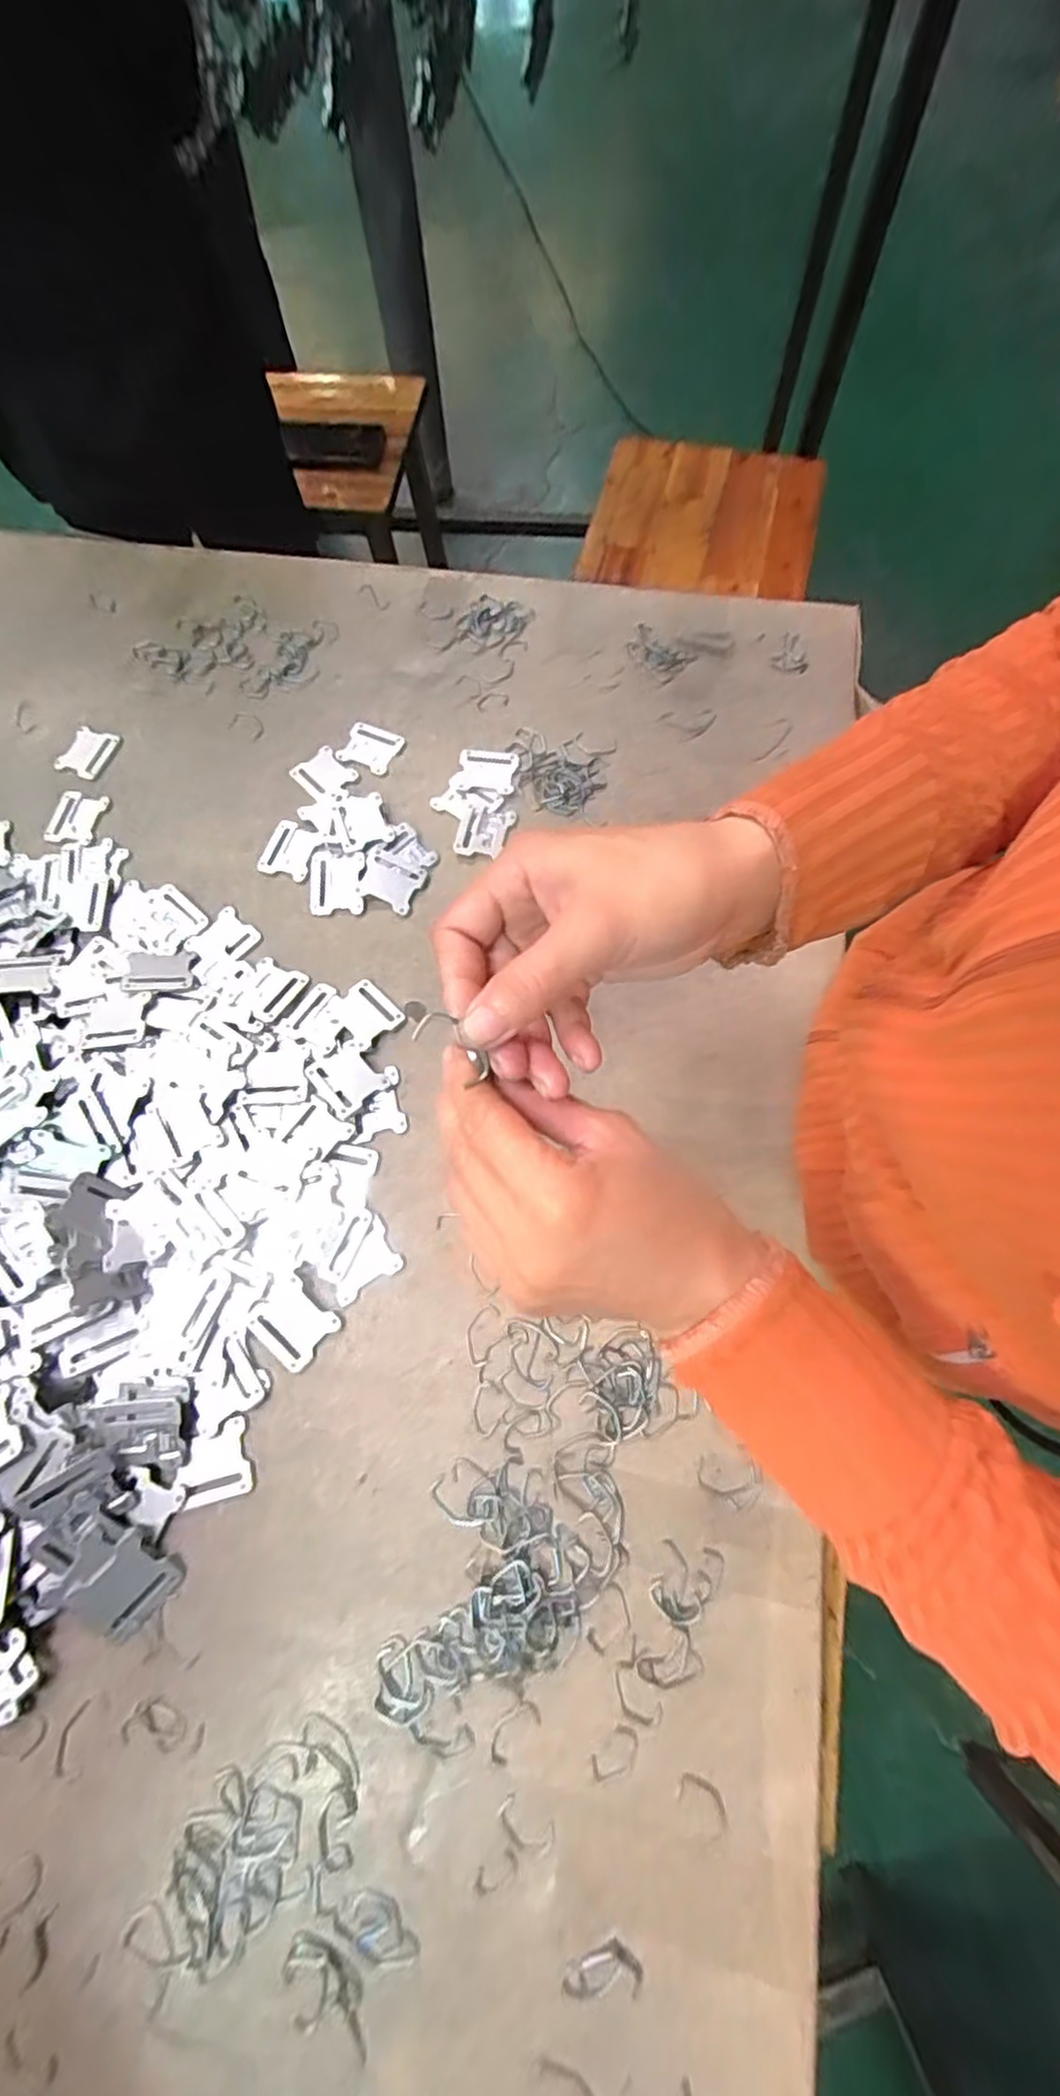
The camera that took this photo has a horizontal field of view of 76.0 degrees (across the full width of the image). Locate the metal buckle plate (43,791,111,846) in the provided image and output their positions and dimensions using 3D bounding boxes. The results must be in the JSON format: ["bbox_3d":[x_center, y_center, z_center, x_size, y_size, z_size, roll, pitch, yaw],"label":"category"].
[{"bbox_3d":[-0.392,-0.199,0.587,0.043,0.005,0.051,12,72,6],"label":"metal buckle plate"}]

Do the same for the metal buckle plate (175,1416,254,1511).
[{"bbox_3d":[-0.200,0.261,0.428,0.044,0.005,0.043,-14,71,-3],"label":"metal buckle plate"}]

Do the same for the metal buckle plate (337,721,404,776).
[{"bbox_3d":[-0.141,-0.267,0.605,0.048,0.004,0.043,24,81,3],"label":"metal buckle plate"}]

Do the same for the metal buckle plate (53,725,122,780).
[{"bbox_3d":[-0.400,-0.269,0.614,0.041,0.009,0.051,28,74,11],"label":"metal buckle plate"}]

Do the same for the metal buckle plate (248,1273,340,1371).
[{"bbox_3d":[-0.156,0.180,0.447,0.049,0.005,0.044,39,76,13],"label":"metal buckle plate"}]

